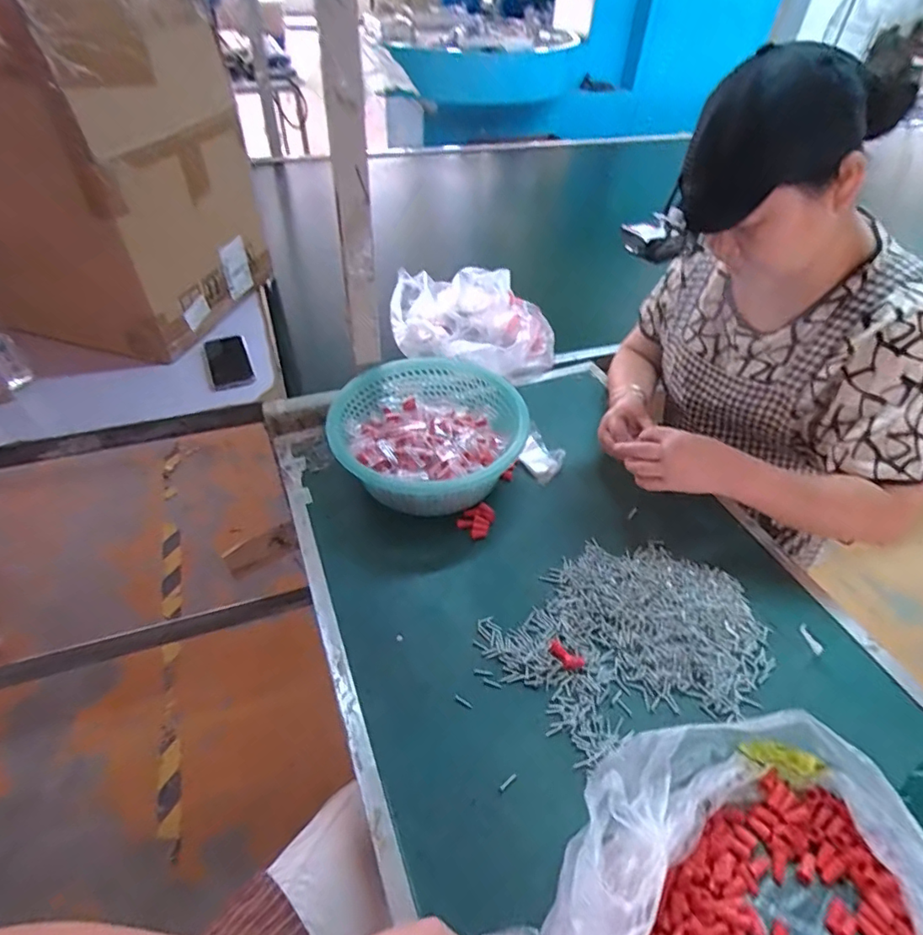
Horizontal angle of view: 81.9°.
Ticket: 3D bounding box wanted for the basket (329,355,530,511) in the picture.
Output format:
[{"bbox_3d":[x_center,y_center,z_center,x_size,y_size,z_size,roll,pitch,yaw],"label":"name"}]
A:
[{"bbox_3d":[-0.038,-0.048,0.788,0.254,0.103,0.267,-1,48,1],"label":"basket"}]

